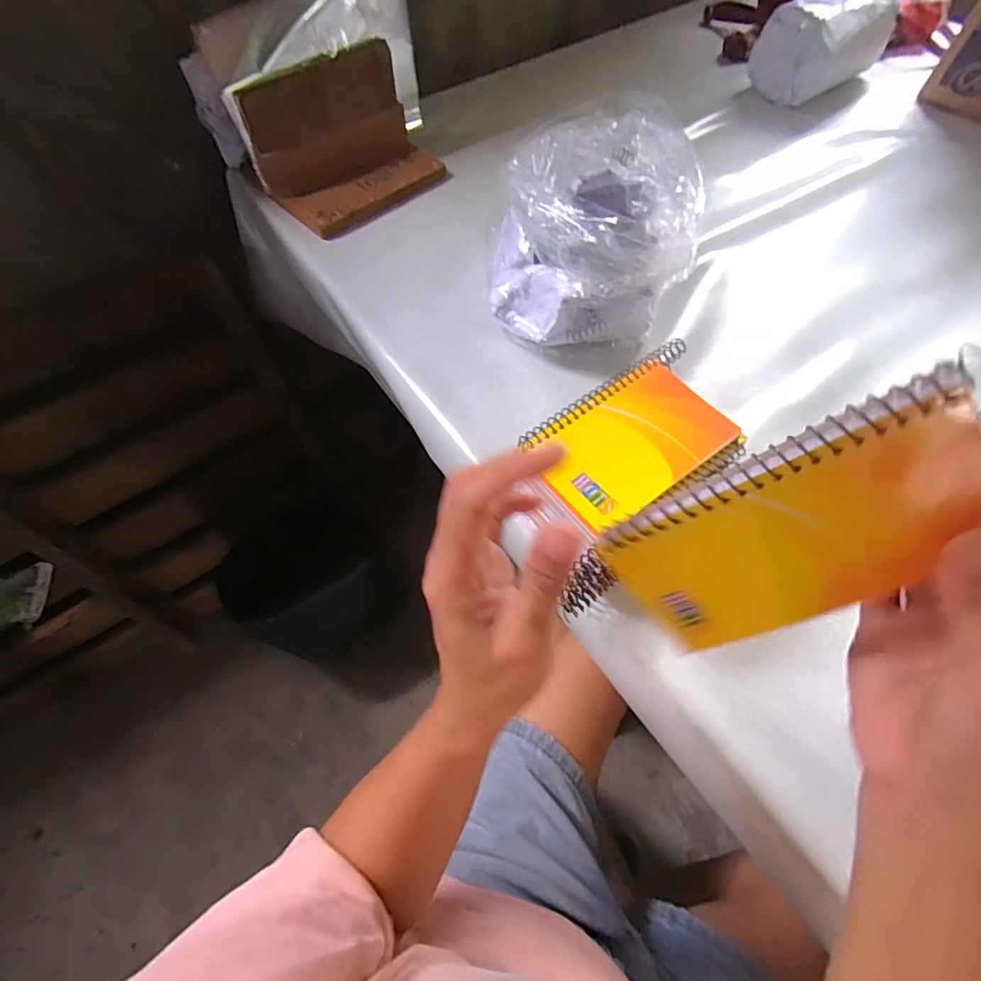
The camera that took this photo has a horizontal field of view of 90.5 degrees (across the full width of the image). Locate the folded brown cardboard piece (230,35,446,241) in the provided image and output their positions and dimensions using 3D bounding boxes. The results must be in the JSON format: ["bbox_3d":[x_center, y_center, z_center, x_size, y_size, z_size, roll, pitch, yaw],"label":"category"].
[{"bbox_3d":[-0.176,-0.441,0.620,0.211,0.130,0.121,-40,67,-18],"label":"folded brown cardboard piece"}]

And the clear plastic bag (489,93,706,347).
[{"bbox_3d":[0.102,-0.242,0.480,0.157,0.155,0.189,38,69,20],"label":"clear plastic bag"}]

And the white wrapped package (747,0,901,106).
[{"bbox_3d":[0.495,-0.663,0.727,0.163,0.114,0.123,-36,66,-16],"label":"white wrapped package"}]

